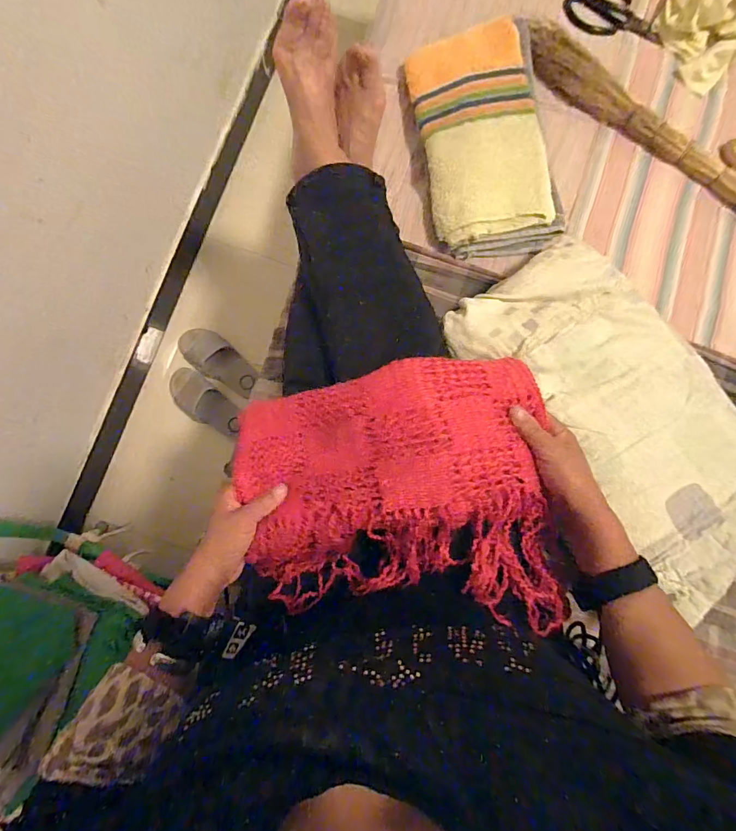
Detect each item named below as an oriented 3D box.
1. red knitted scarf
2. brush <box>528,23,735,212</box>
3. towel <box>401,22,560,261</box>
[{"bbox_3d":[0.031,0.073,0.433,0.316,0.071,0.262,1,82,-4],"label":"red knitted scarf"},{"bbox_3d":[0.461,-0.399,0.624,0.546,0.034,0.044,39,82,2],"label":"brush"},{"bbox_3d":[0.174,-0.407,0.612,0.184,0.037,0.340,-9,83,-5],"label":"towel"}]

